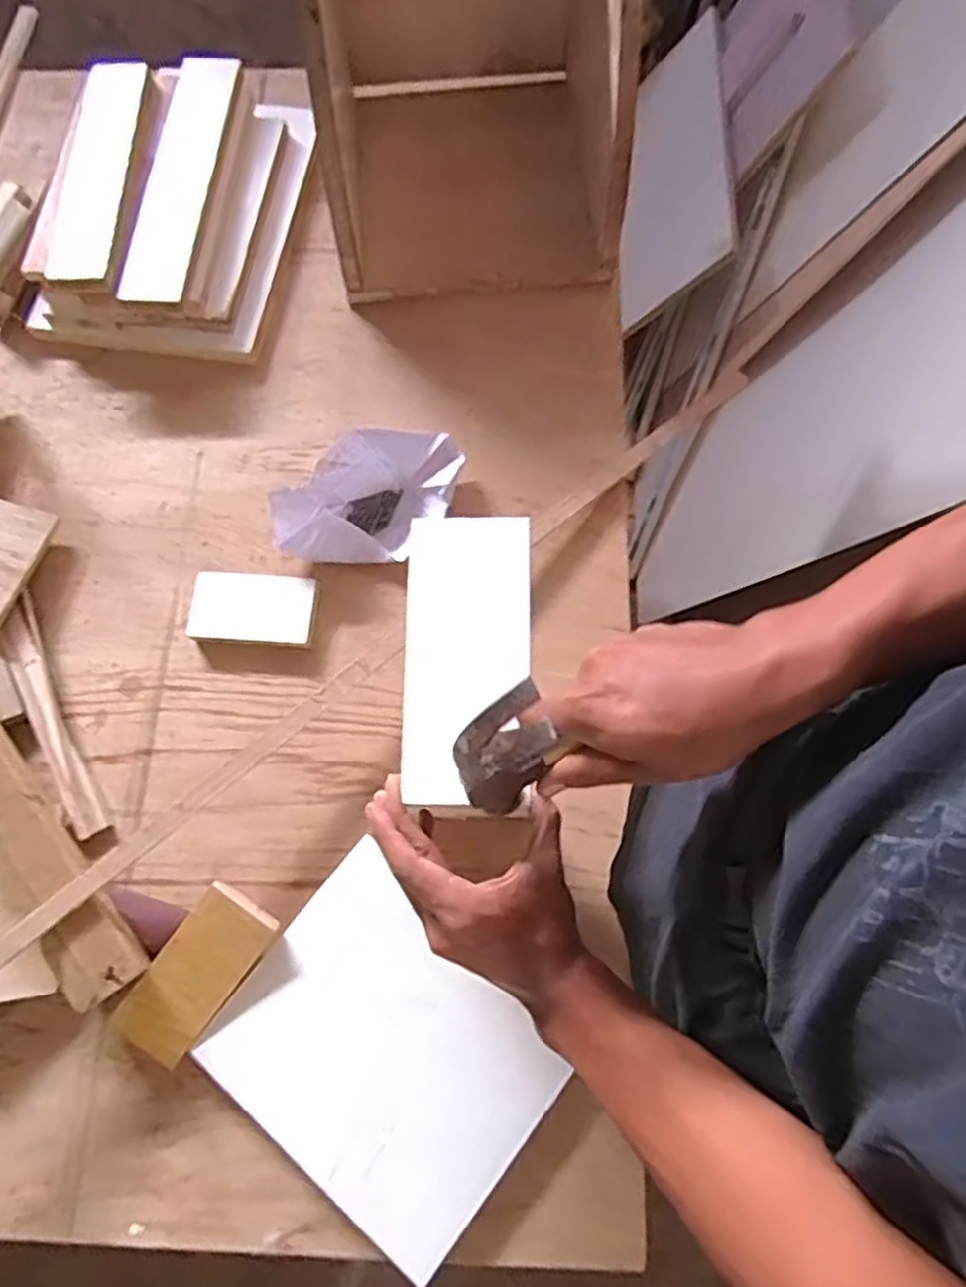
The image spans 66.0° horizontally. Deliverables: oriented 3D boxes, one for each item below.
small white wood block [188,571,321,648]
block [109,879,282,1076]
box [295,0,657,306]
[{"bbox_3d":[-0.212,-0.032,0.687,0.115,0.026,0.064,5,72,2],"label":"small white wood block"},{"bbox_3d":[-0.227,0.260,0.589,0.068,0.046,0.134,35,76,11],"label":"block"},{"bbox_3d":[-0.016,-0.572,0.707,0.286,0.336,0.300,-6,72,-1],"label":"box"}]

